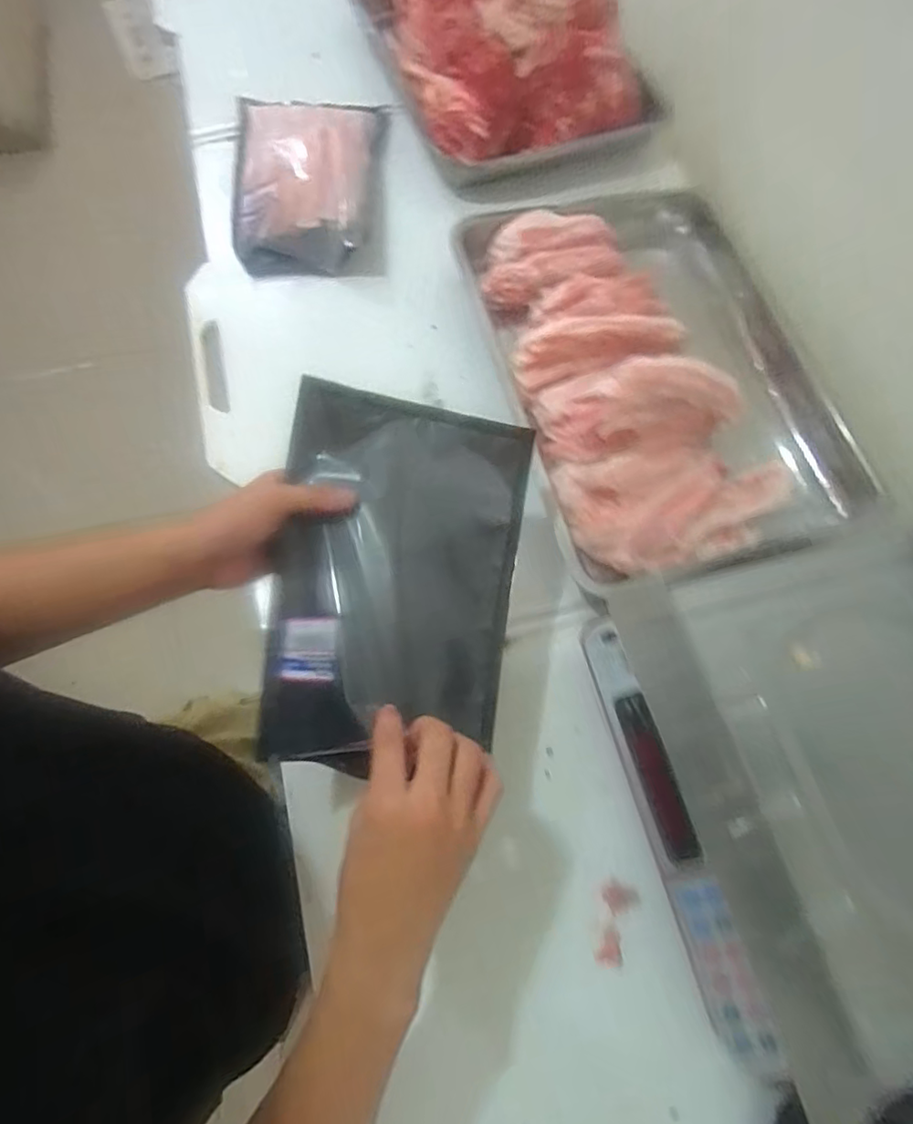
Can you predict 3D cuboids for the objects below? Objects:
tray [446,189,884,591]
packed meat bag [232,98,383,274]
[{"bbox_3d":[0.237,-0.234,0.653,0.362,0.097,0.482,-13,71,-9],"label":"tray"},{"bbox_3d":[-0.193,-0.494,0.773,0.187,0.049,0.293,1,69,-4],"label":"packed meat bag"}]

